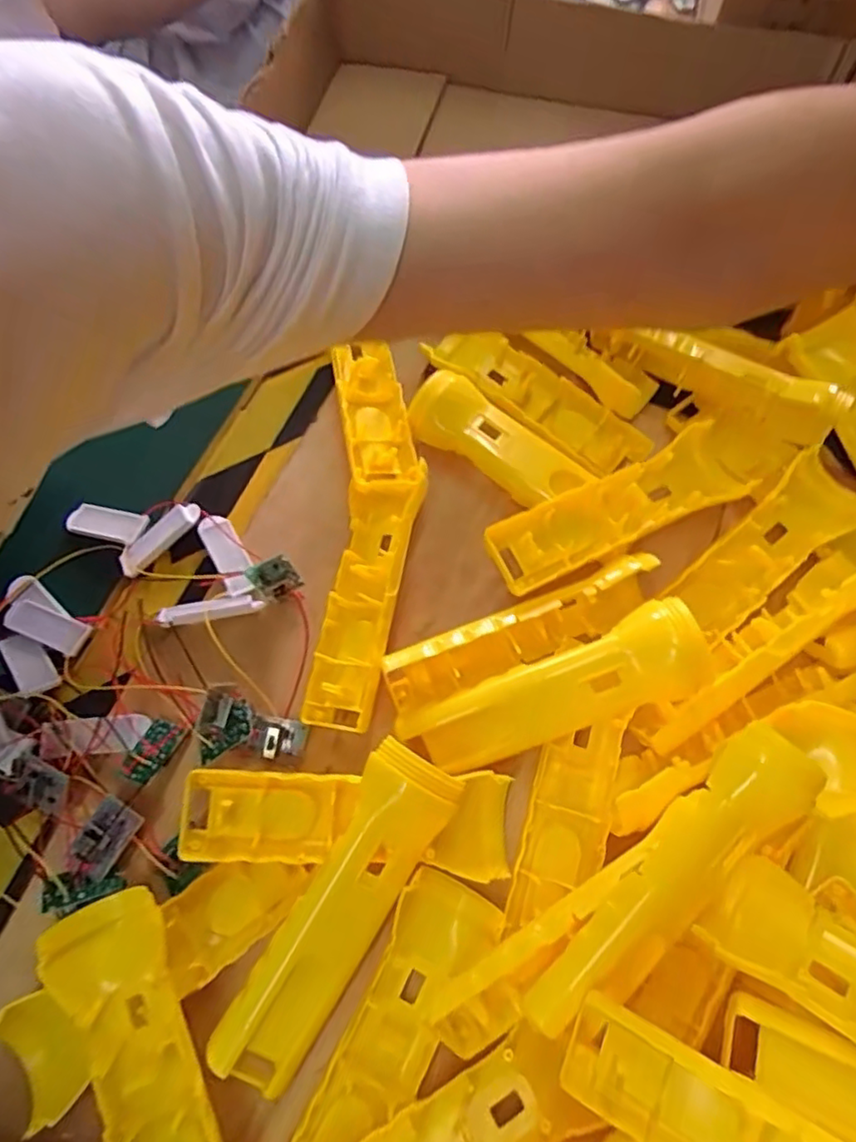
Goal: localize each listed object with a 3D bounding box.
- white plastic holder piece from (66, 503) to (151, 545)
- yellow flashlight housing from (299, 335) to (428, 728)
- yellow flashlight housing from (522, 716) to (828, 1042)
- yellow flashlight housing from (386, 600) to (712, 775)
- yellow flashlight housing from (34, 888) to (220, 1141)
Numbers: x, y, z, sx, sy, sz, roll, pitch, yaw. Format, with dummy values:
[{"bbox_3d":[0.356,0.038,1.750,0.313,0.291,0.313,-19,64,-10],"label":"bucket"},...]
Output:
[{"bbox_3d":[-0.211,-0.030,0.408,0.055,0.008,0.023,15,69,5],"label":"white plastic holder piece"},{"bbox_3d":[-0.035,-0.027,0.382,0.059,0.036,0.239,2,69,0],"label":"yellow flashlight housing"},{"bbox_3d":[0.104,0.136,0.273,0.038,0.016,0.158,43,89,14],"label":"yellow flashlight housing"},{"bbox_3d":[0.064,0.064,0.327,0.157,0.027,0.044,-22,70,8],"label":"yellow flashlight housing"},{"bbox_3d":[-0.121,0.225,0.268,0.041,0.034,0.158,-22,71,-9],"label":"yellow flashlight housing"}]

